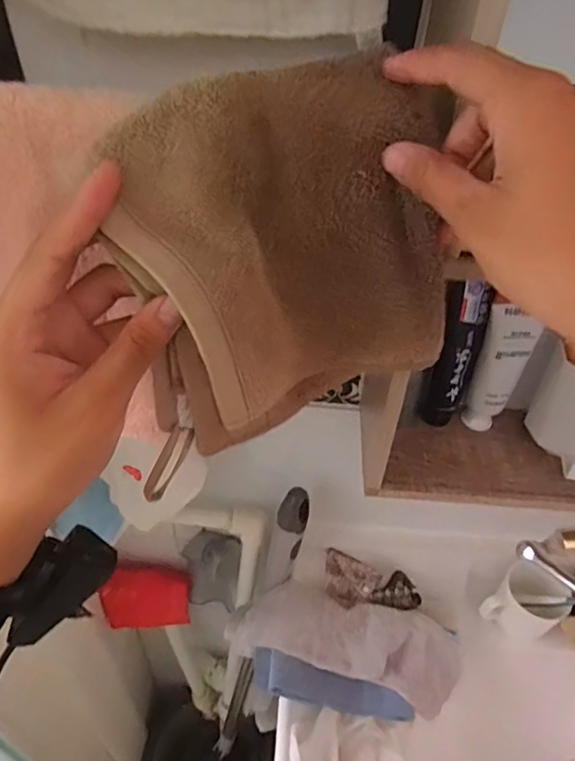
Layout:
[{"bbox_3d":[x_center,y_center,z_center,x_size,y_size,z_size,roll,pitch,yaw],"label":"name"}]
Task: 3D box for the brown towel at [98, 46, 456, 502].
[{"bbox_3d":[0.000,-0.053,0.260,0.163,0.168,0.063,-12,45,-17],"label":"brown towel"}]

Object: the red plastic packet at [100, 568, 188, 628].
[{"bbox_3d":[-0.210,0.323,0.776,0.122,0.093,0.025,0,5,-19],"label":"red plastic packet"}]

